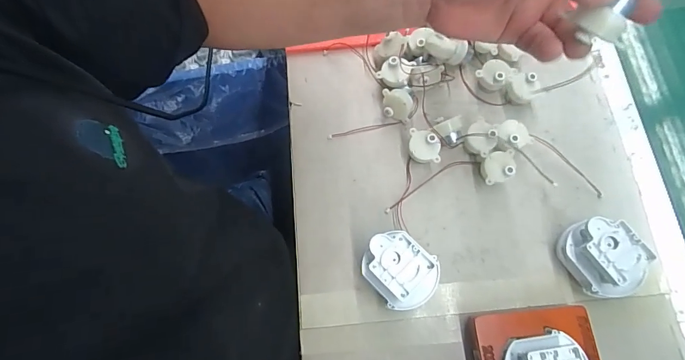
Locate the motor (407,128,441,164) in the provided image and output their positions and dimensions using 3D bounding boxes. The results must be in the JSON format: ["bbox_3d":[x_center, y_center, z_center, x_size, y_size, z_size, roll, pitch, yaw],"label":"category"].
[{"bbox_3d":[0.085,-0.034,0.396,0.031,0.028,0.036,3,73,3],"label":"motor"}]

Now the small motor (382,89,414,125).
[{"bbox_3d":[0.060,-0.081,0.411,0.032,0.034,0.014,21,36,23],"label":"small motor"}]

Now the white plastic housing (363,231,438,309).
[{"bbox_3d":[0.053,0.085,0.351,0.068,0.049,0.057,35,77,12],"label":"white plastic housing"}]

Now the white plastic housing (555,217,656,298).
[{"bbox_3d":[0.236,0.072,0.349,0.054,0.052,0.067,-26,73,-6],"label":"white plastic housing"}]

